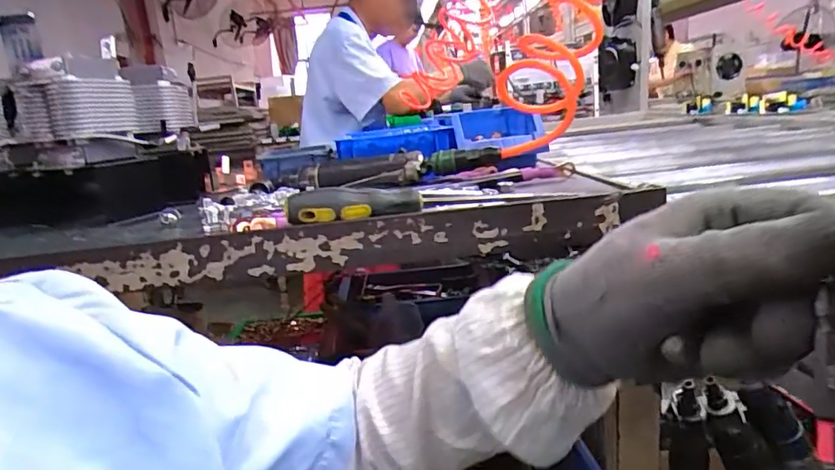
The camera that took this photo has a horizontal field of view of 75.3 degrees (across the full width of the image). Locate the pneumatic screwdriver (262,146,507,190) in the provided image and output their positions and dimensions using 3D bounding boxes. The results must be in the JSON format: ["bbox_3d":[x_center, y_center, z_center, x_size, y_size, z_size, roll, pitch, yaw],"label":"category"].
[{"bbox_3d":[-0.043,-0.073,0.604,0.262,0.032,0.033,-2,14,16],"label":"pneumatic screwdriver"}]

